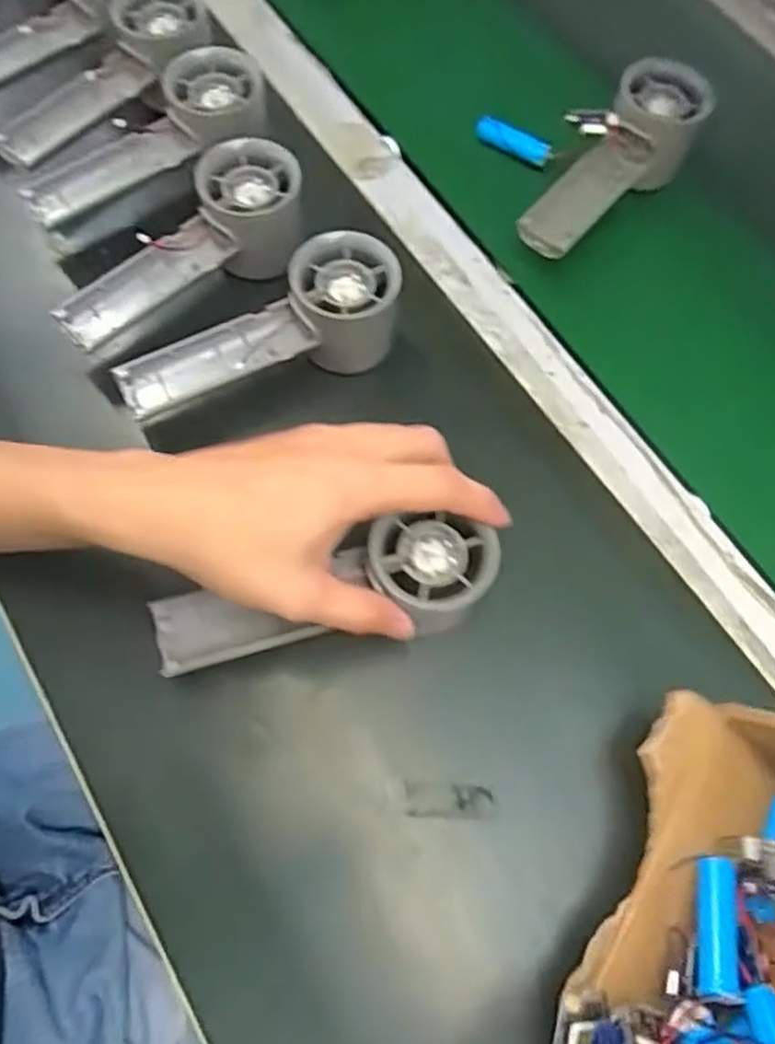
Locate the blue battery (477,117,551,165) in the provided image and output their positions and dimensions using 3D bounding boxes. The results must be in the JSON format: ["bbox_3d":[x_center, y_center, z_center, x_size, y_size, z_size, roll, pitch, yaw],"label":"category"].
[{"bbox_3d":[0.085,-0.257,0.492,0.051,0.015,0.018,19,68,5],"label":"blue battery"}]

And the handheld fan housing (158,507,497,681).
[{"bbox_3d":[-0.026,0.039,0.345,0.159,0.046,0.049,-15,69,1],"label":"handheld fan housing"}]

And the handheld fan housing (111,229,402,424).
[{"bbox_3d":[-0.070,-0.105,0.402,0.157,0.050,0.058,-17,70,-9],"label":"handheld fan housing"}]

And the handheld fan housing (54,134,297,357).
[{"bbox_3d":[-0.117,-0.157,0.426,0.155,0.051,0.060,-35,73,0],"label":"handheld fan housing"}]

